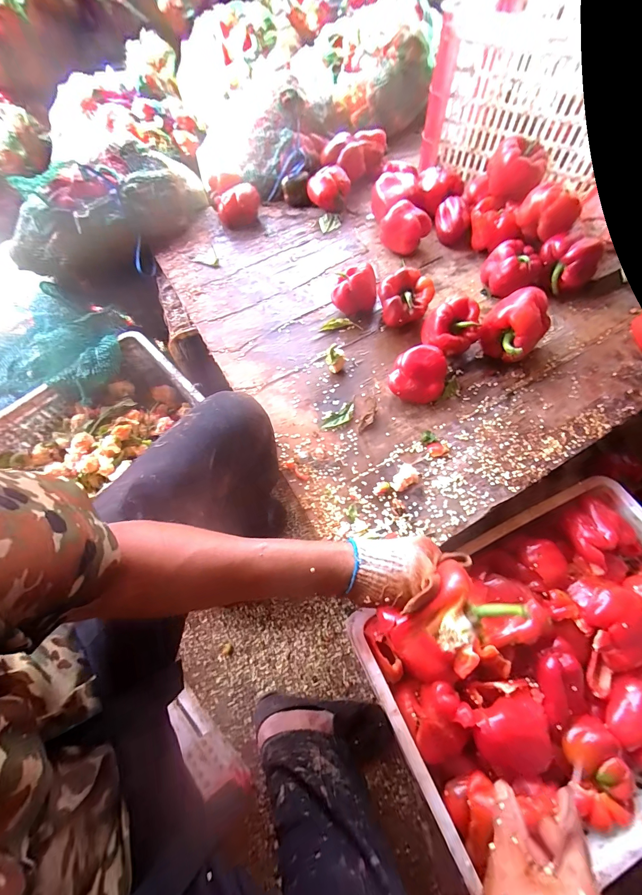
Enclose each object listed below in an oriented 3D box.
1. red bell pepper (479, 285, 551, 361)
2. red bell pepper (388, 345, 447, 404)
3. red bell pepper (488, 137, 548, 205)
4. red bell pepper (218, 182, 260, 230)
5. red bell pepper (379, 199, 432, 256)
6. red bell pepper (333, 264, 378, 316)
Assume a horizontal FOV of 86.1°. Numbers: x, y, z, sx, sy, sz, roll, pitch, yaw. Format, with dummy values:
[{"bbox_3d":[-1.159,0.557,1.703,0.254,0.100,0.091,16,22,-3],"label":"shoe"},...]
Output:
[{"bbox_3d":[0.327,-0.201,0.584,0.086,0.098,0.094,-1,64,2],"label":"red bell pepper"},{"bbox_3d":[0.161,-0.118,0.569,0.090,0.068,0.069,4,62,5],"label":"red bell pepper"},{"bbox_3d":[0.380,-0.540,0.680,0.105,0.086,0.080,22,67,13],"label":"red bell pepper"},{"bbox_3d":[-0.198,-0.589,0.842,0.107,0.061,0.064,-19,62,-8],"label":"red bell pepper"},{"bbox_3d":[0.176,-0.464,0.735,0.089,0.084,0.073,-32,65,-14],"label":"red bell pepper"},{"bbox_3d":[0.065,-0.300,0.659,0.082,0.073,0.074,1,61,3],"label":"red bell pepper"}]

